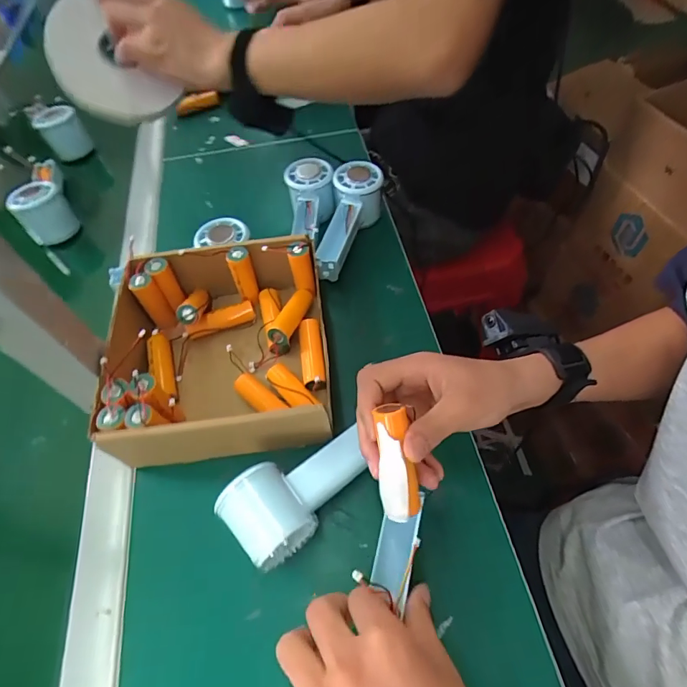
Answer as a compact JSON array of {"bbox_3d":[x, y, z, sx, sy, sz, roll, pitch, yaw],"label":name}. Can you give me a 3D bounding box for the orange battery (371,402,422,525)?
[{"bbox_3d":[0.034,0.077,0.281,0.024,0.024,0.071,-7,99,0],"label":"orange battery"}]

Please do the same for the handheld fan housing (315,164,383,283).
[{"bbox_3d":[0.007,-0.135,0.500,0.053,0.067,0.146,10,58,11],"label":"handheld fan housing"}]

